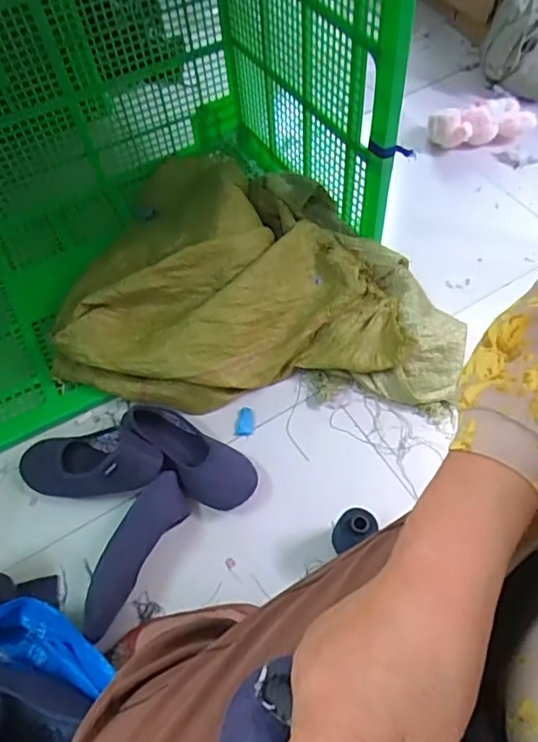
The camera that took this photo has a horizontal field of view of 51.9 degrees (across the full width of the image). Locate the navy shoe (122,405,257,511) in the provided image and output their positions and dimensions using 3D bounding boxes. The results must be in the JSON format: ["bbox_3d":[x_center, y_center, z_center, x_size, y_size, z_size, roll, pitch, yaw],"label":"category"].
[{"bbox_3d":[-0.122,0.129,0.888,0.239,0.063,0.103,36,67,24],"label":"navy shoe"}]

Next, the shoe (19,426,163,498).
[{"bbox_3d":[-0.287,0.143,0.877,0.252,0.063,0.098,-6,55,21],"label":"shoe"}]

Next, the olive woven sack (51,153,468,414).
[{"bbox_3d":[-0.019,-0.175,1.010,0.646,0.184,0.484,4,58,7],"label":"olive woven sack"}]

